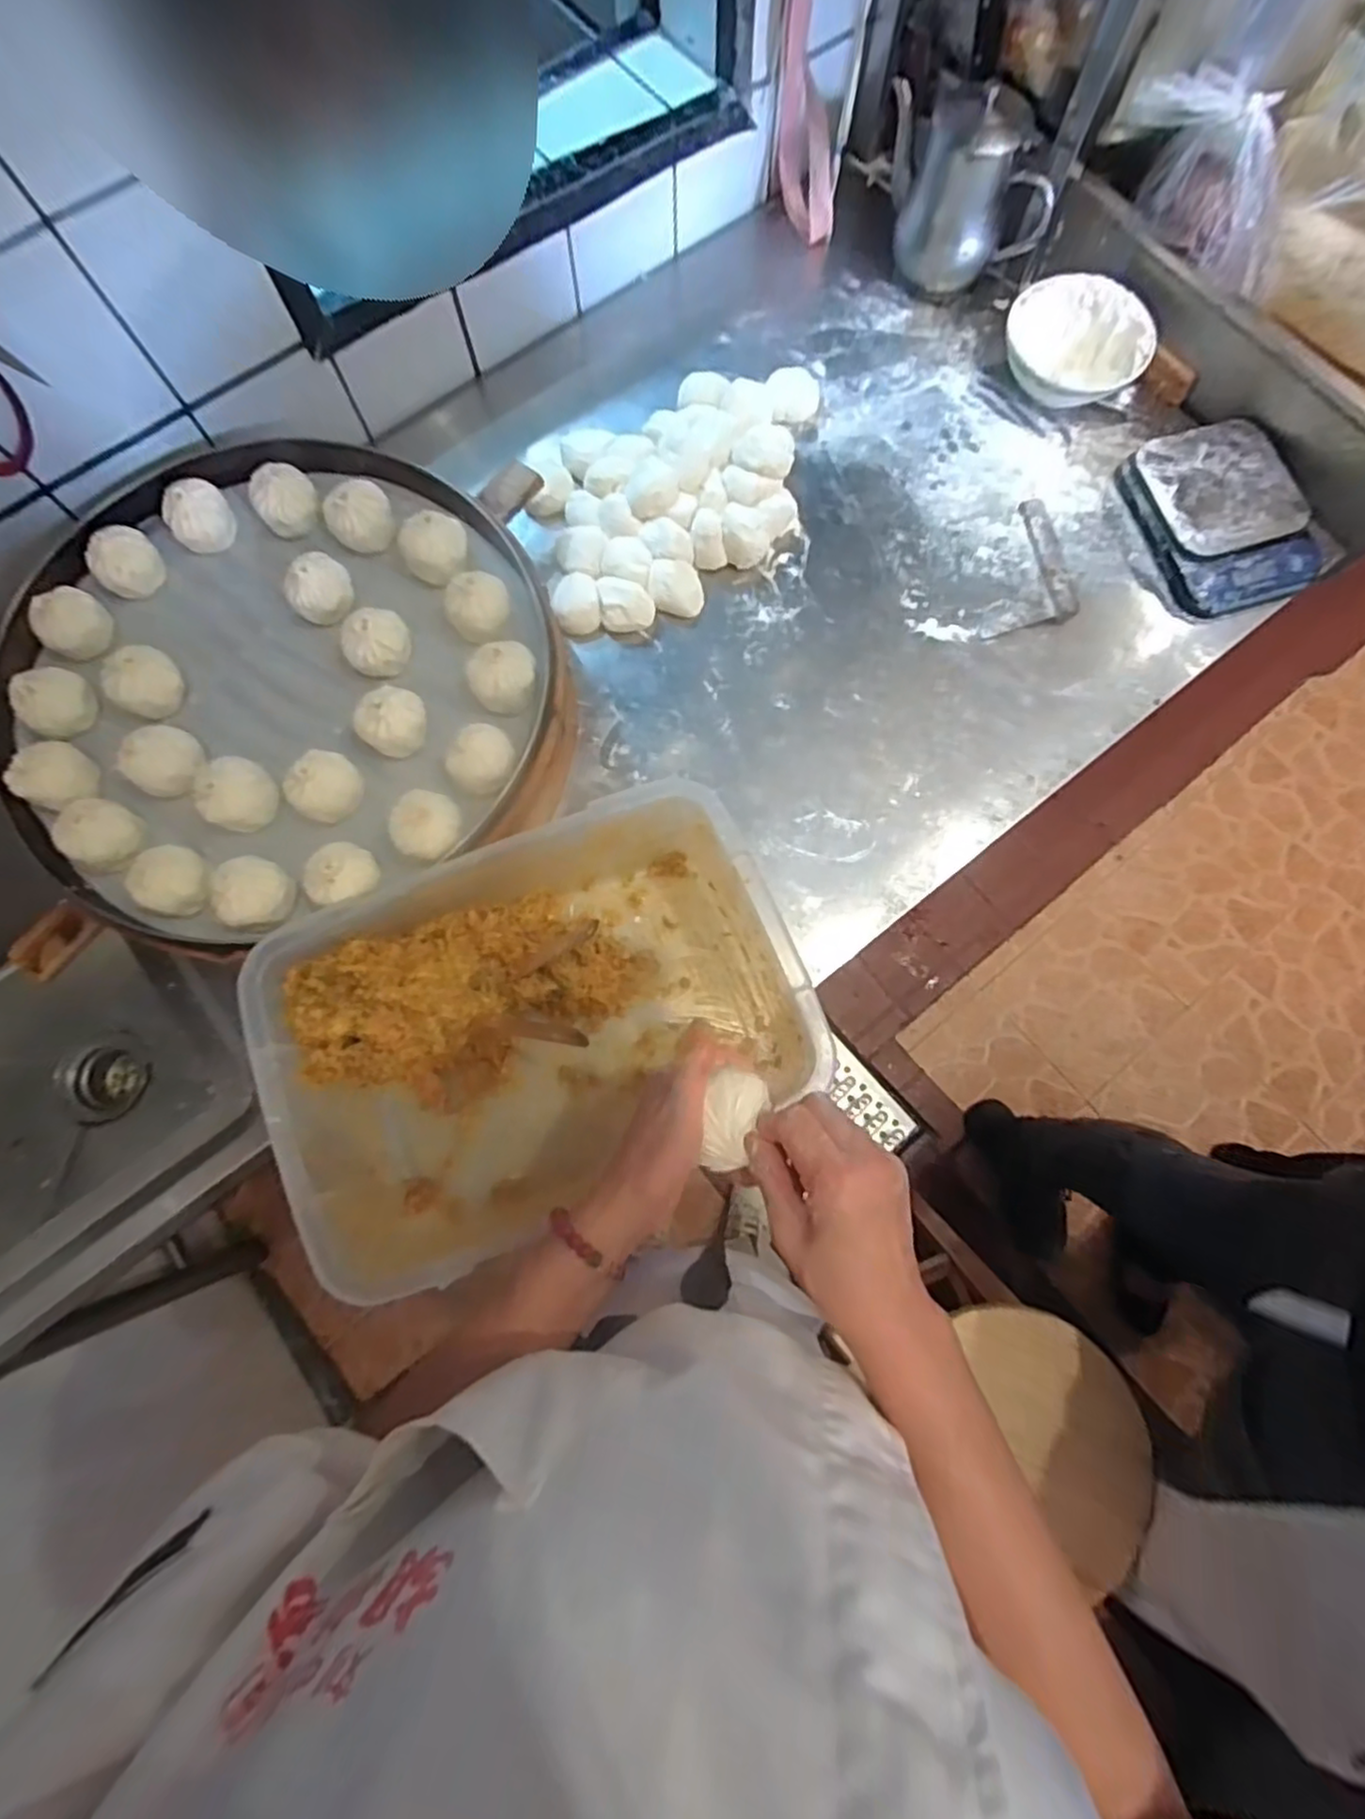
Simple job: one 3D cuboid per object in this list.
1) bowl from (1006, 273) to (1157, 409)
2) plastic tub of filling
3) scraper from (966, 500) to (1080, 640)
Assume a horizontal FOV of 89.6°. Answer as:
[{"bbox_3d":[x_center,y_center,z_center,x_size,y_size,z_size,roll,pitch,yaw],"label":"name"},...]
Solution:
[{"bbox_3d":[0.436,-0.627,0.782,0.152,0.068,0.151,0,76,0],"label":"bowl"},{"bbox_3d":[-0.109,0.096,0.581,0.421,0.135,0.284,-21,77,-5],"label":"plastic tub of filling"},{"bbox_3d":[0.353,-0.367,0.742,0.111,0.022,0.135,-12,77,-3],"label":"scraper"}]

